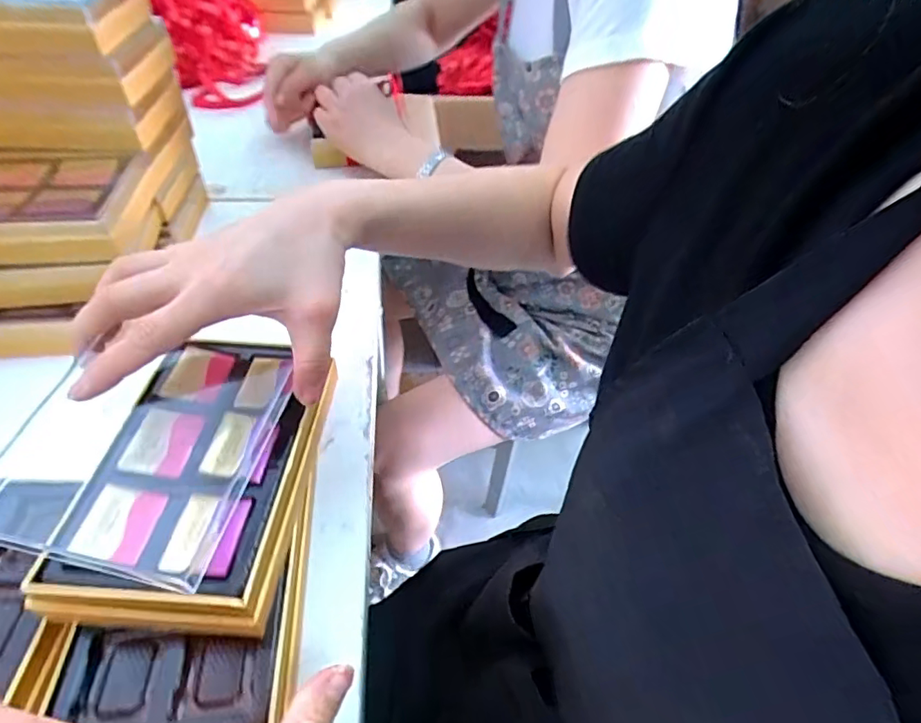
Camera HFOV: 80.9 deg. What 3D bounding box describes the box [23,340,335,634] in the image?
[{"bbox_3d":[-0.134,0.051,0.293,0.109,0.030,0.162,4,45,1],"label":"box"}]

